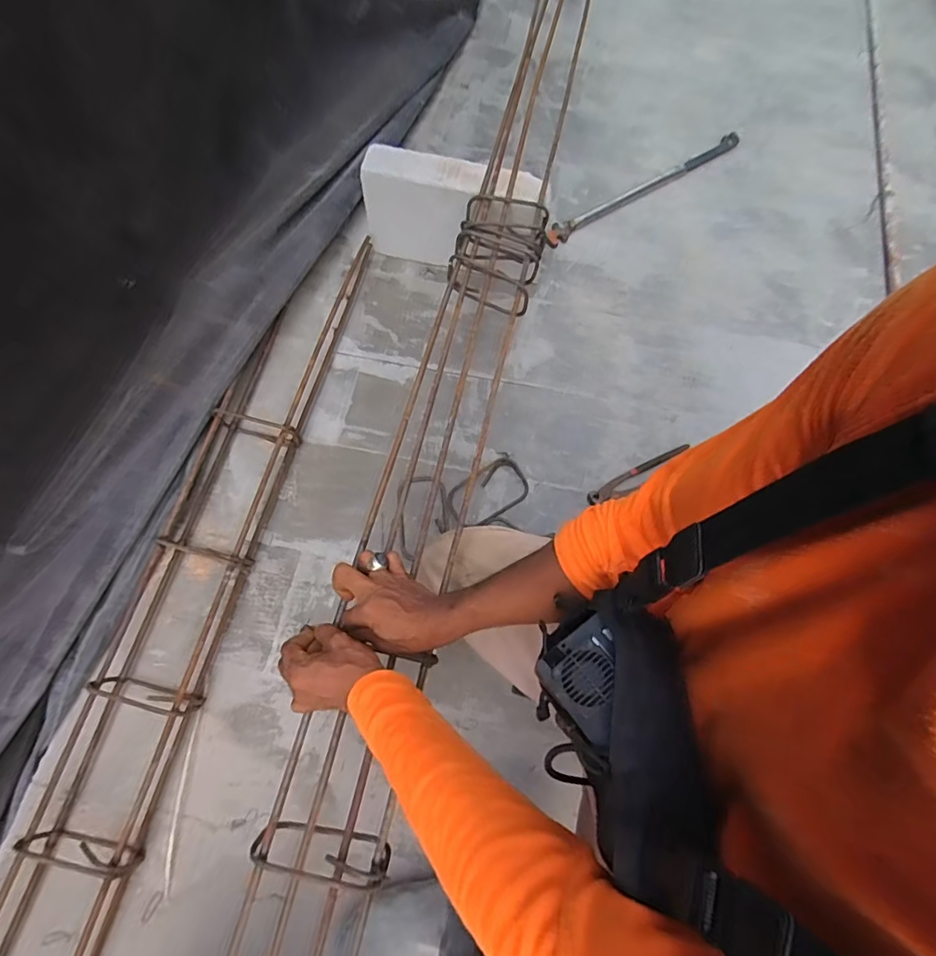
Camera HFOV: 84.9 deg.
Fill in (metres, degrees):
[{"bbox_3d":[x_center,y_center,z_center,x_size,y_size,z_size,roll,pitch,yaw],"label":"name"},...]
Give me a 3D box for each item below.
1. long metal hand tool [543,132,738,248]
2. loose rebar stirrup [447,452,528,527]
[{"bbox_3d":[0.400,-0.660,1.151,0.558,0.025,0.043,-33,75,-13],"label":"long metal hand tool"},{"bbox_3d":[0.037,0.023,0.890,0.150,0.027,0.092,-38,76,-14],"label":"loose rebar stirrup"}]

